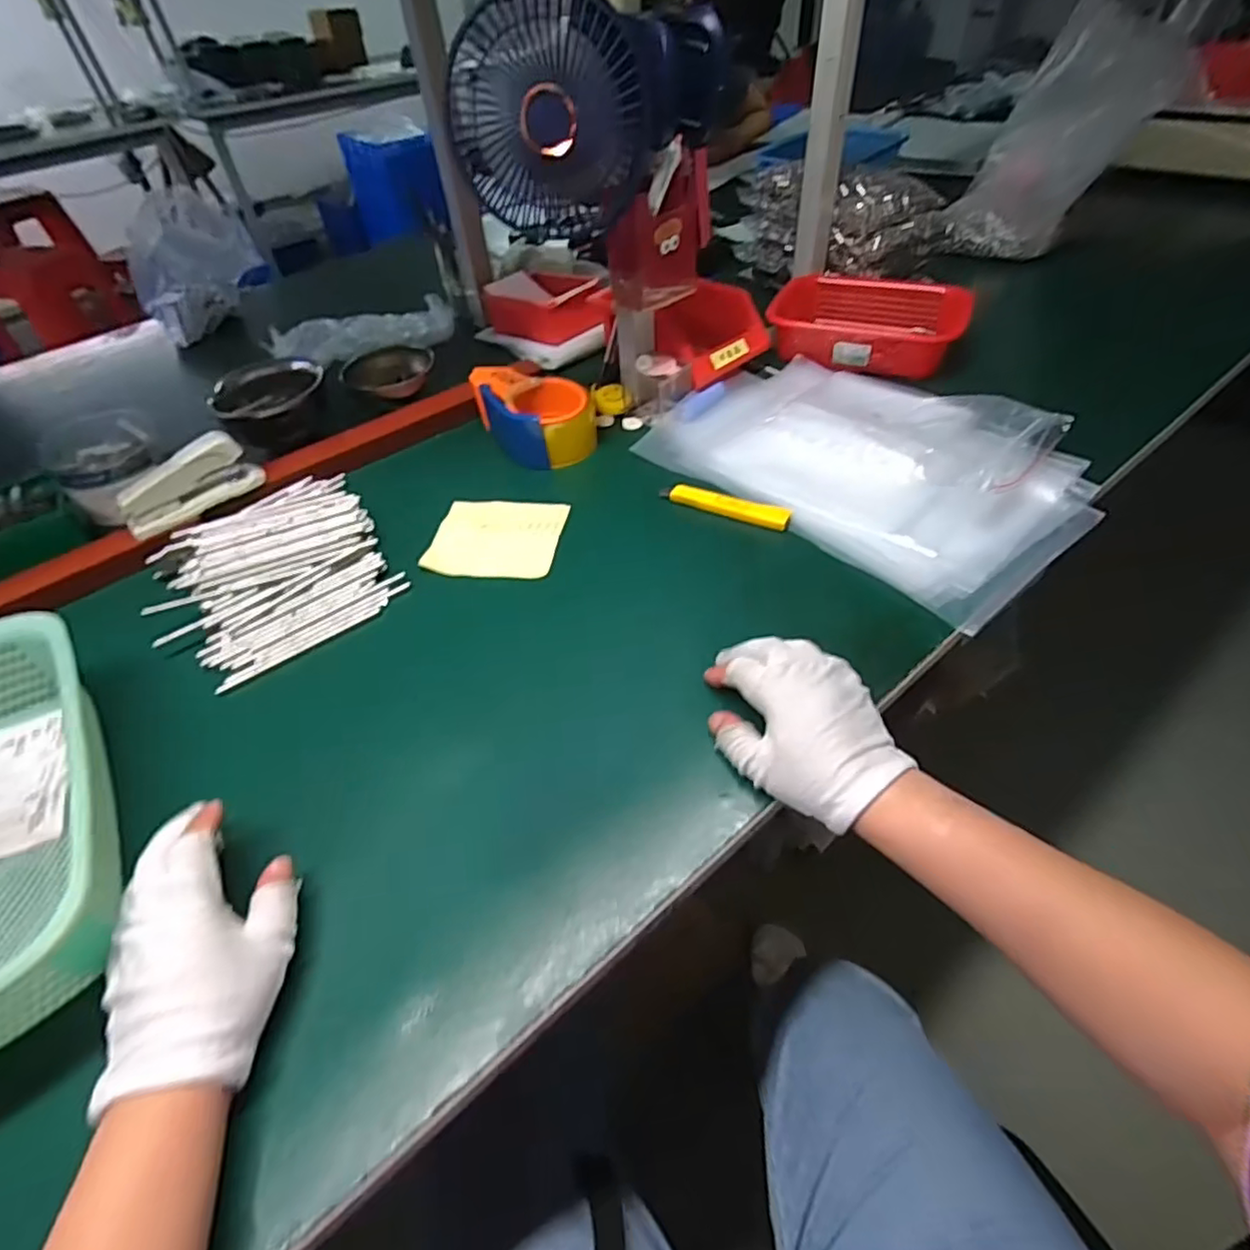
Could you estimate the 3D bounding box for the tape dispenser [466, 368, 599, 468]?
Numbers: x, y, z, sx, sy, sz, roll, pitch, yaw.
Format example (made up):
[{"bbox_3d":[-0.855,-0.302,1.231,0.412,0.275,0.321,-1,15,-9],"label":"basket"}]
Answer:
[{"bbox_3d":[-0.095,-0.230,0.690,0.099,0.053,0.135,-23,50,-15],"label":"tape dispenser"}]

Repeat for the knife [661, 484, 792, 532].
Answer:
[{"bbox_3d":[0.092,-0.112,0.600,0.126,0.016,0.021,20,53,21],"label":"knife"}]

